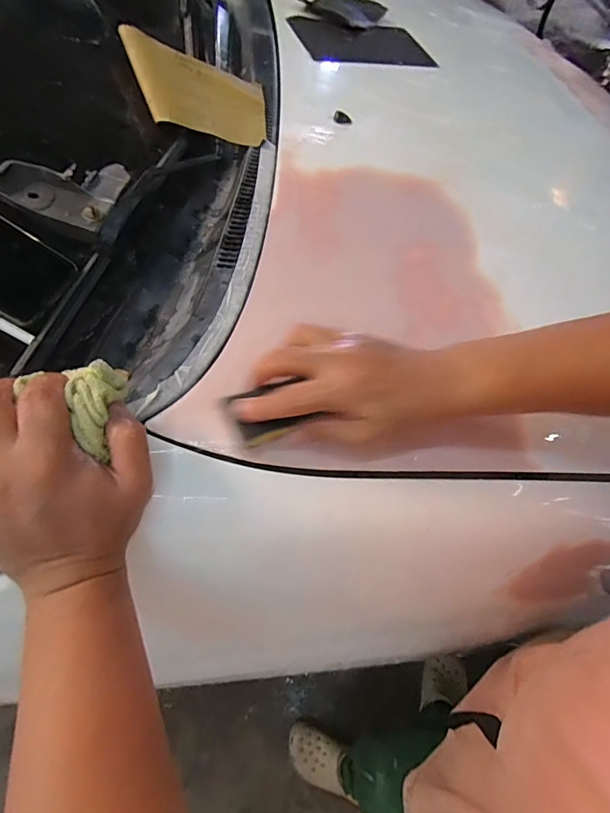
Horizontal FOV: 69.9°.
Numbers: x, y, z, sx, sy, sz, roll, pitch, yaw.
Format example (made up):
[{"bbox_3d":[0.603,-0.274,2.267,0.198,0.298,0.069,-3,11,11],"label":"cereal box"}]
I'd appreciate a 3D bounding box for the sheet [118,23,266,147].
[{"bbox_3d":[-0.133,-0.386,0.531,0.169,0.015,0.138,5,64,-20],"label":"sheet"}]

